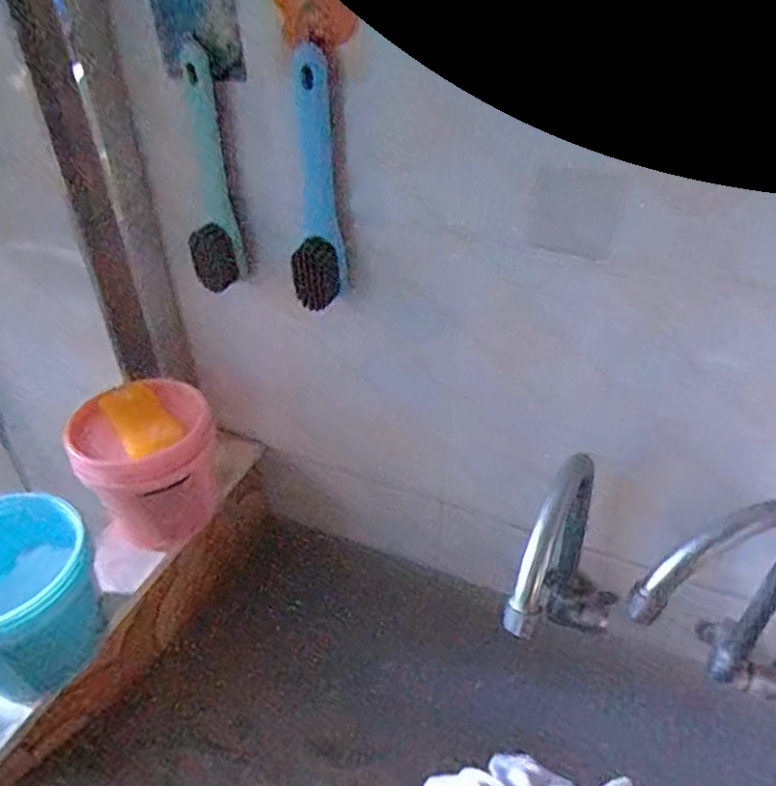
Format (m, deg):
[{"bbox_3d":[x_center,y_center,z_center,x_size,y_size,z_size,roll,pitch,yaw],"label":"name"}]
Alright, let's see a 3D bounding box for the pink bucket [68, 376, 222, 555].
[{"bbox_3d":[-0.231,0.064,0.604,0.111,0.132,0.111,-1,39,1],"label":"pink bucket"}]

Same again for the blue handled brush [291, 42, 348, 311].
[{"bbox_3d":[-0.059,-0.159,0.497,0.031,0.191,0.035,31,49,33],"label":"blue handled brush"}]

